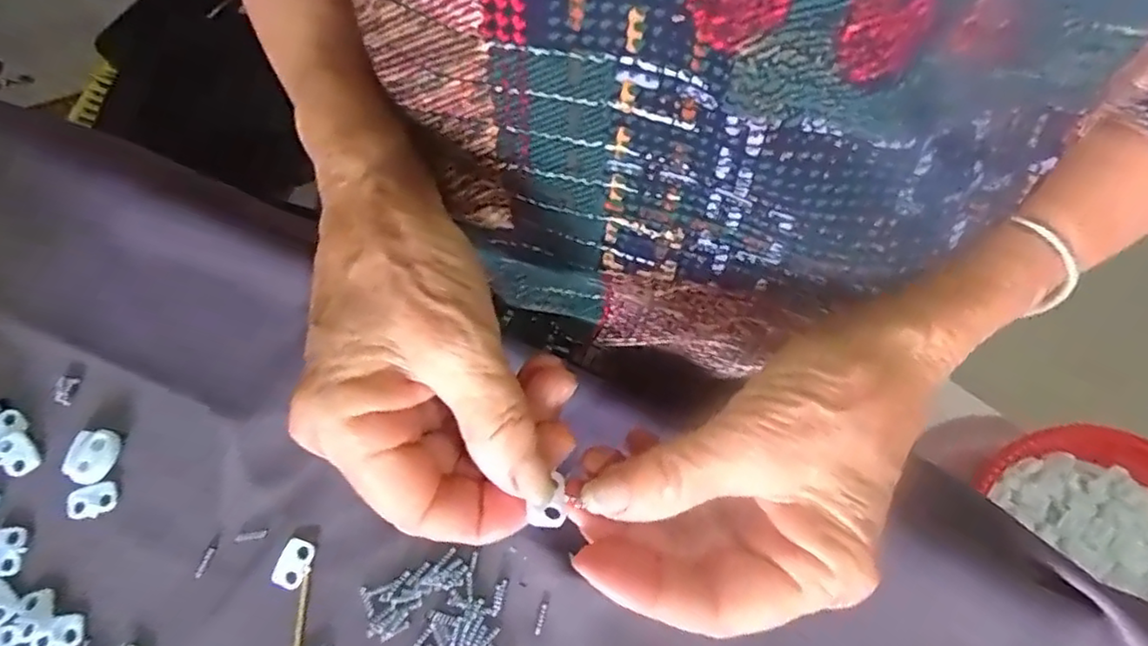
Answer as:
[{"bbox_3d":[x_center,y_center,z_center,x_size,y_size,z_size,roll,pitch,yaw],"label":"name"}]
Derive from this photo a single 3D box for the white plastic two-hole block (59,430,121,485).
[{"bbox_3d":[-0.201,0.055,0.270,0.018,0.005,0.022,10,70,2],"label":"white plastic two-hole block"}]

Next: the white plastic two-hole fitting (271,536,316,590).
[{"bbox_3d":[-0.112,0.096,0.260,0.012,0.004,0.019,22,71,6],"label":"white plastic two-hole fitting"}]

